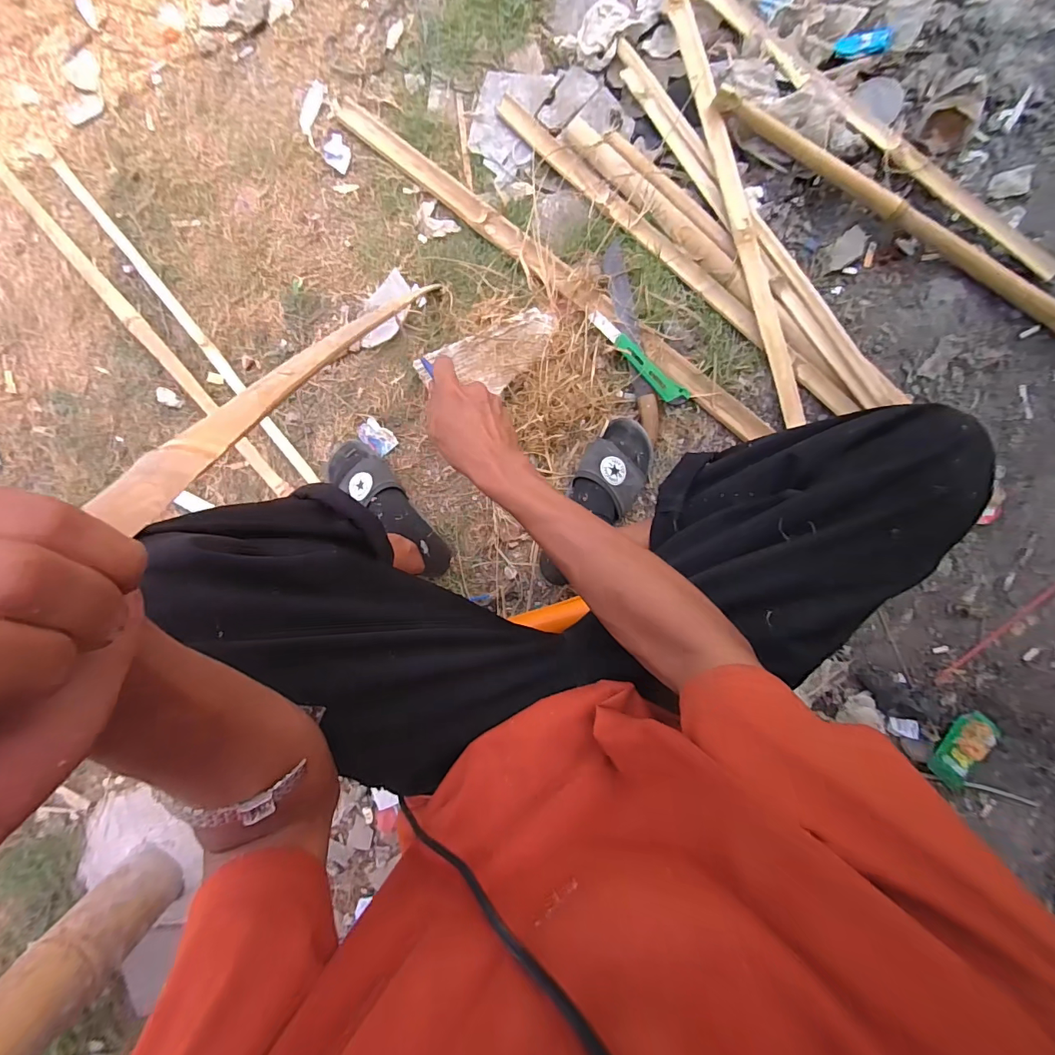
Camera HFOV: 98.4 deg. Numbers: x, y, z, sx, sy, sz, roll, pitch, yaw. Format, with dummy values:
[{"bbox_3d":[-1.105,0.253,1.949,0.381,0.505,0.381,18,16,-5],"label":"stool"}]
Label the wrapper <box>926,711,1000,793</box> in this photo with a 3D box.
[{"bbox_3d":[0.678,0.346,0.706,0.072,0.008,0.116,34,94,-2],"label":"wrapper"}]

